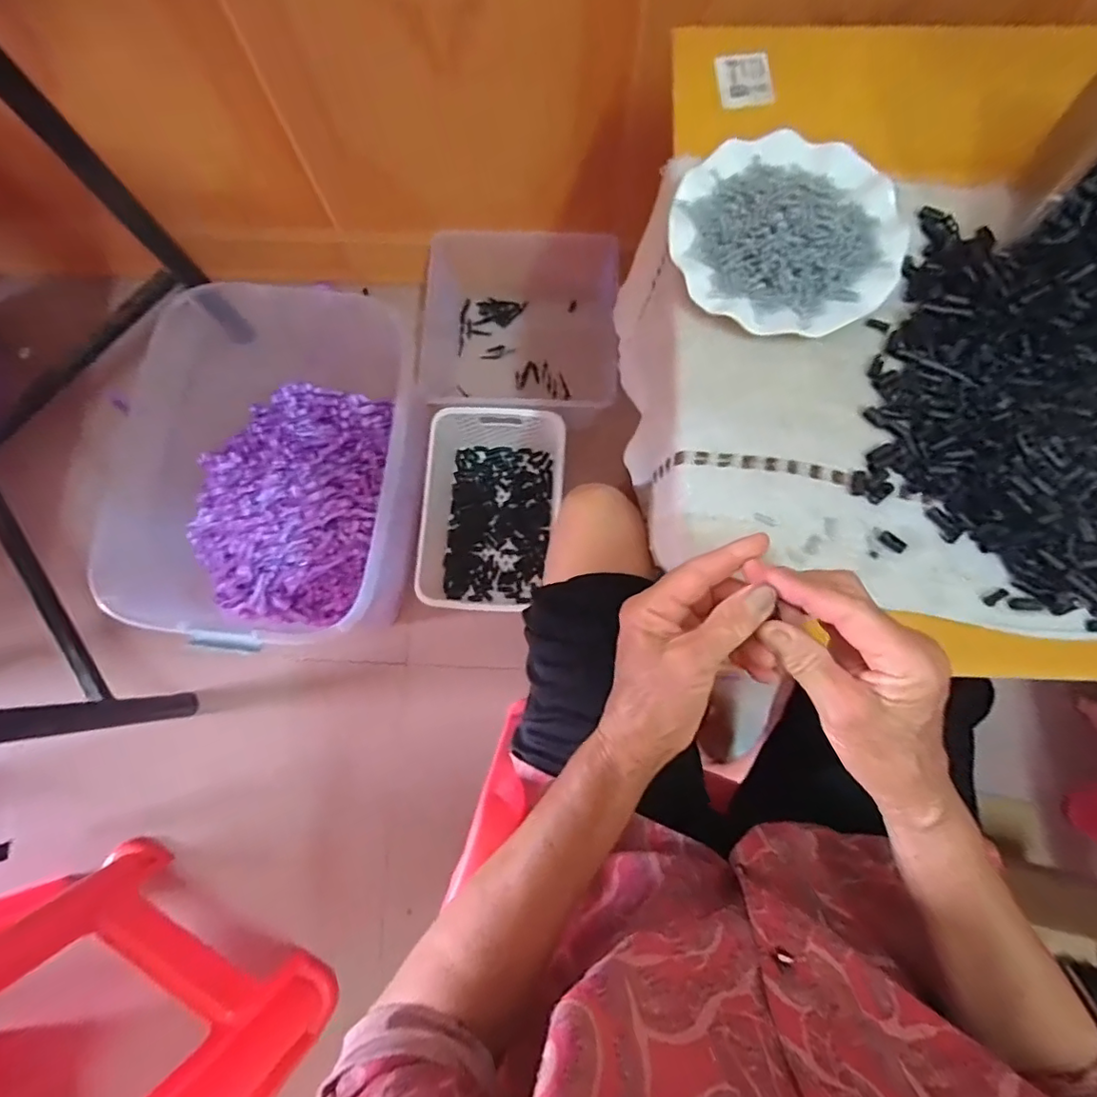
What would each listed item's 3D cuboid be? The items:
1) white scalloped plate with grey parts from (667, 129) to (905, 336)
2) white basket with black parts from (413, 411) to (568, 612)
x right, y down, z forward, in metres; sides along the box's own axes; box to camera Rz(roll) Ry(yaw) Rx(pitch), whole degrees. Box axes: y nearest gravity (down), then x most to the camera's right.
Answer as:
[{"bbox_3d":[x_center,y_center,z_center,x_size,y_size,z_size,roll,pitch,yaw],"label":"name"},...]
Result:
[{"bbox_3d":[0.192,-0.256,0.442,0.179,0.049,0.173,0,79,0],"label":"white scalloped plate with grey parts"},{"bbox_3d":[-0.088,-0.059,0.885,0.208,0.102,0.305,3,79,1],"label":"white basket with black parts"}]

